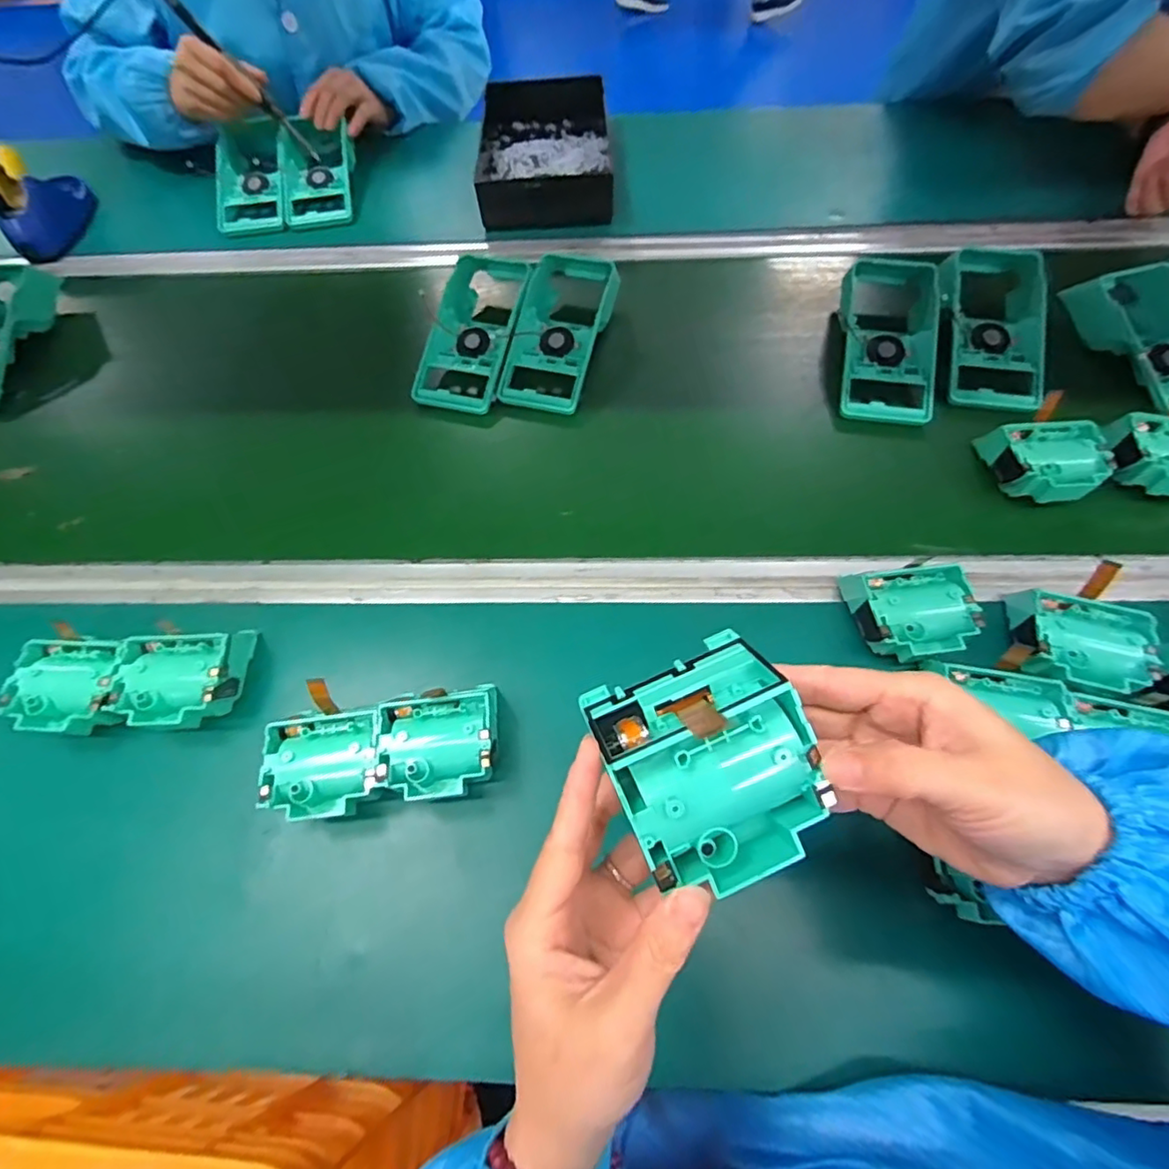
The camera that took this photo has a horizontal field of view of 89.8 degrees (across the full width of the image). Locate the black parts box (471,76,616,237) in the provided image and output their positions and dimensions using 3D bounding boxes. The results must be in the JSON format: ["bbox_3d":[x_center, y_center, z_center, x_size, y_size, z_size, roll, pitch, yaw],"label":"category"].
[{"bbox_3d":[-0.053,-0.560,0.759,0.169,0.058,0.262,-5,62,1],"label":"black parts box"}]

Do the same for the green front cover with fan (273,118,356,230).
[{"bbox_3d":[-0.340,-0.529,0.753,0.096,0.054,0.155,-14,62,-4],"label":"green front cover with fan"}]

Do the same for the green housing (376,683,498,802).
[{"bbox_3d":[-0.097,0.110,0.405,0.073,0.048,0.072,-9,62,-1],"label":"green housing"}]

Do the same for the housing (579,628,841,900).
[{"bbox_3d":[0.049,0.072,0.227,0.075,0.046,0.084,-22,97,-6],"label":"housing"}]

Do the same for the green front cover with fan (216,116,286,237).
[{"bbox_3d":[-0.424,-0.523,0.752,0.090,0.043,0.180,-10,62,-1],"label":"green front cover with fan"}]

